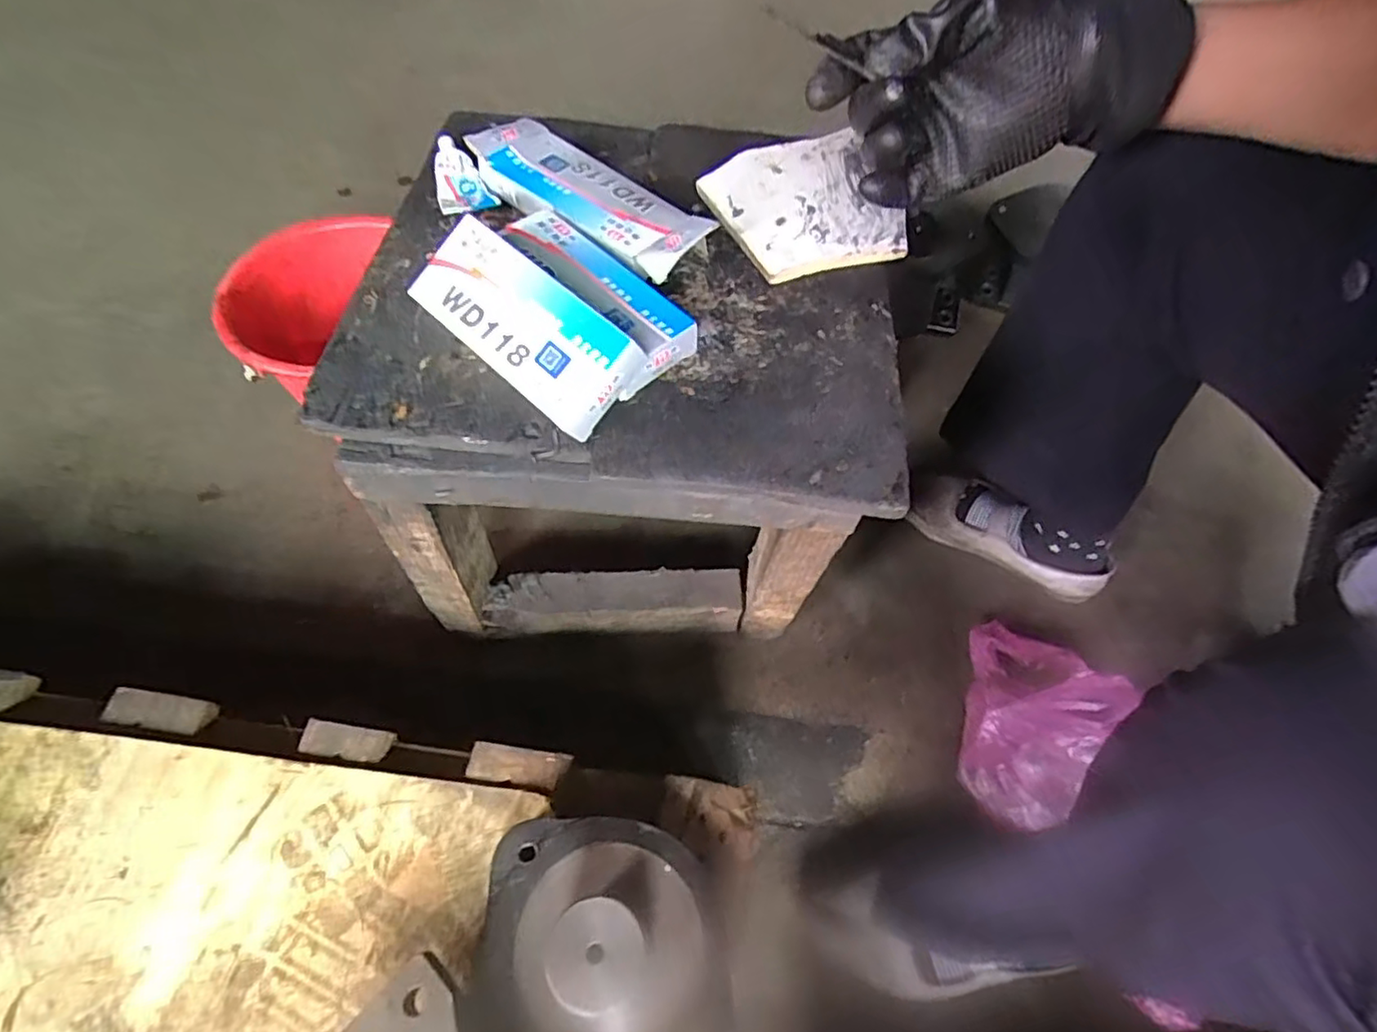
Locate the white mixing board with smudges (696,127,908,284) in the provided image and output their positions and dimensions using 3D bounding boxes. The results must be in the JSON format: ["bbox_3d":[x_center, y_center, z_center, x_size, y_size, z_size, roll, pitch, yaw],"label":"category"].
[{"bbox_3d":[0.087,-0.240,0.500,0.131,0.016,0.150,-16,59,-12],"label":"white mixing board with smudges"}]

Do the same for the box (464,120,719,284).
[{"bbox_3d":[-0.074,-0.230,0.466,0.193,0.030,0.065,34,62,18],"label":"box"}]

